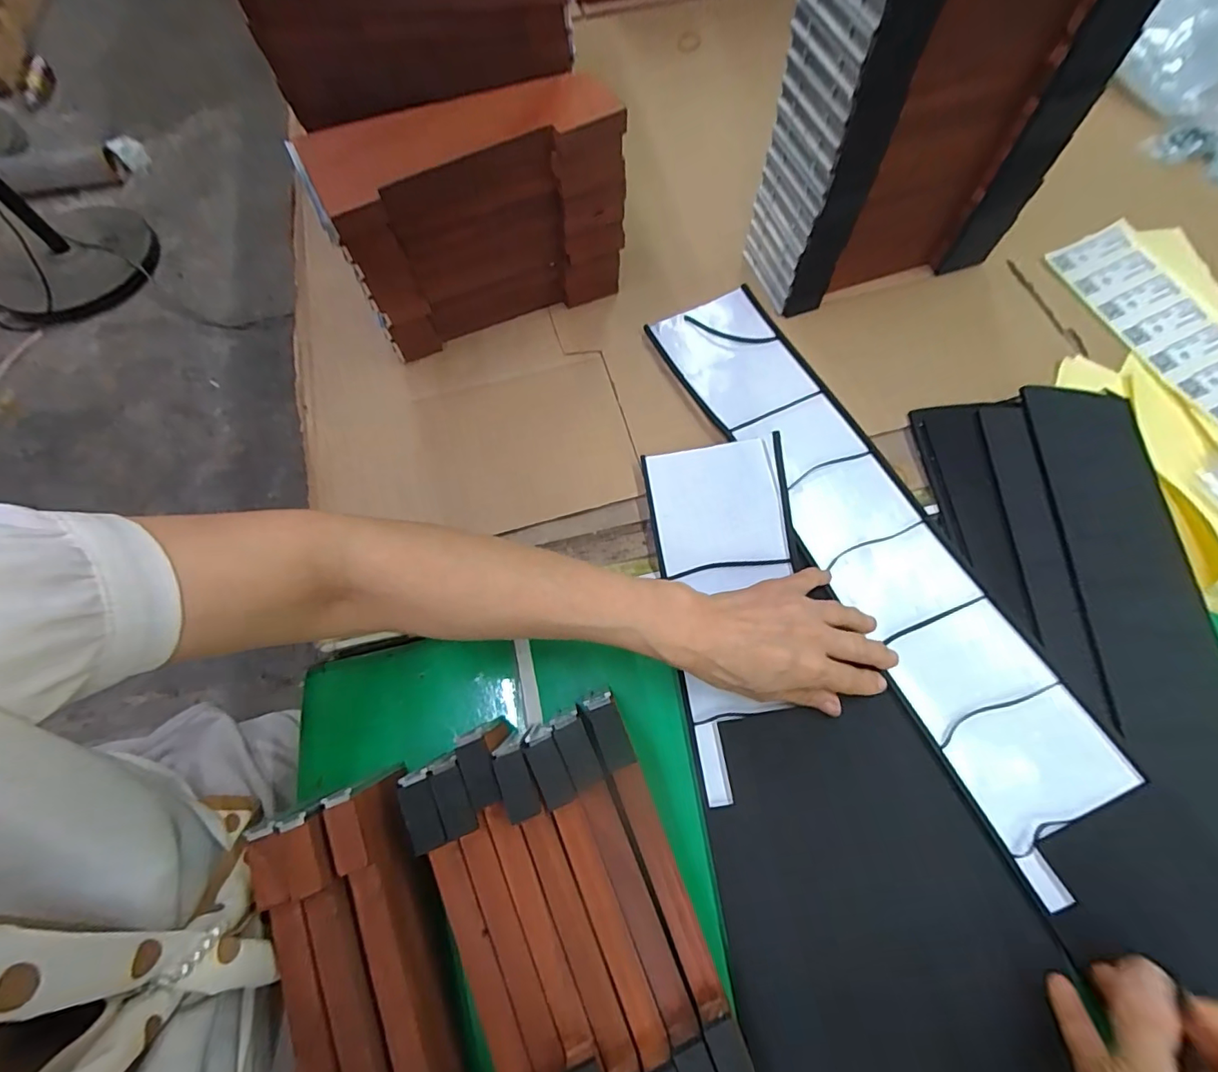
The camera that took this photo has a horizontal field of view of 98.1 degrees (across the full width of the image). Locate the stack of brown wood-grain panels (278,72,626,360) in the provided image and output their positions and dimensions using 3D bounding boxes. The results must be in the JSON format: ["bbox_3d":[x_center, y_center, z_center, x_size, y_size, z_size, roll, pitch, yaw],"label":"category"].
[{"bbox_3d":[-0.096,-0.231,0.402,0.197,0.156,0.086,-27,70,-9],"label":"stack of brown wood-grain panels"}]

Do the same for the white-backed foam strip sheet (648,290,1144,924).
[{"bbox_3d":[0.179,-0.015,0.389,0.097,0.012,0.451,-26,69,-6],"label":"white-backed foam strip sheet"}]

